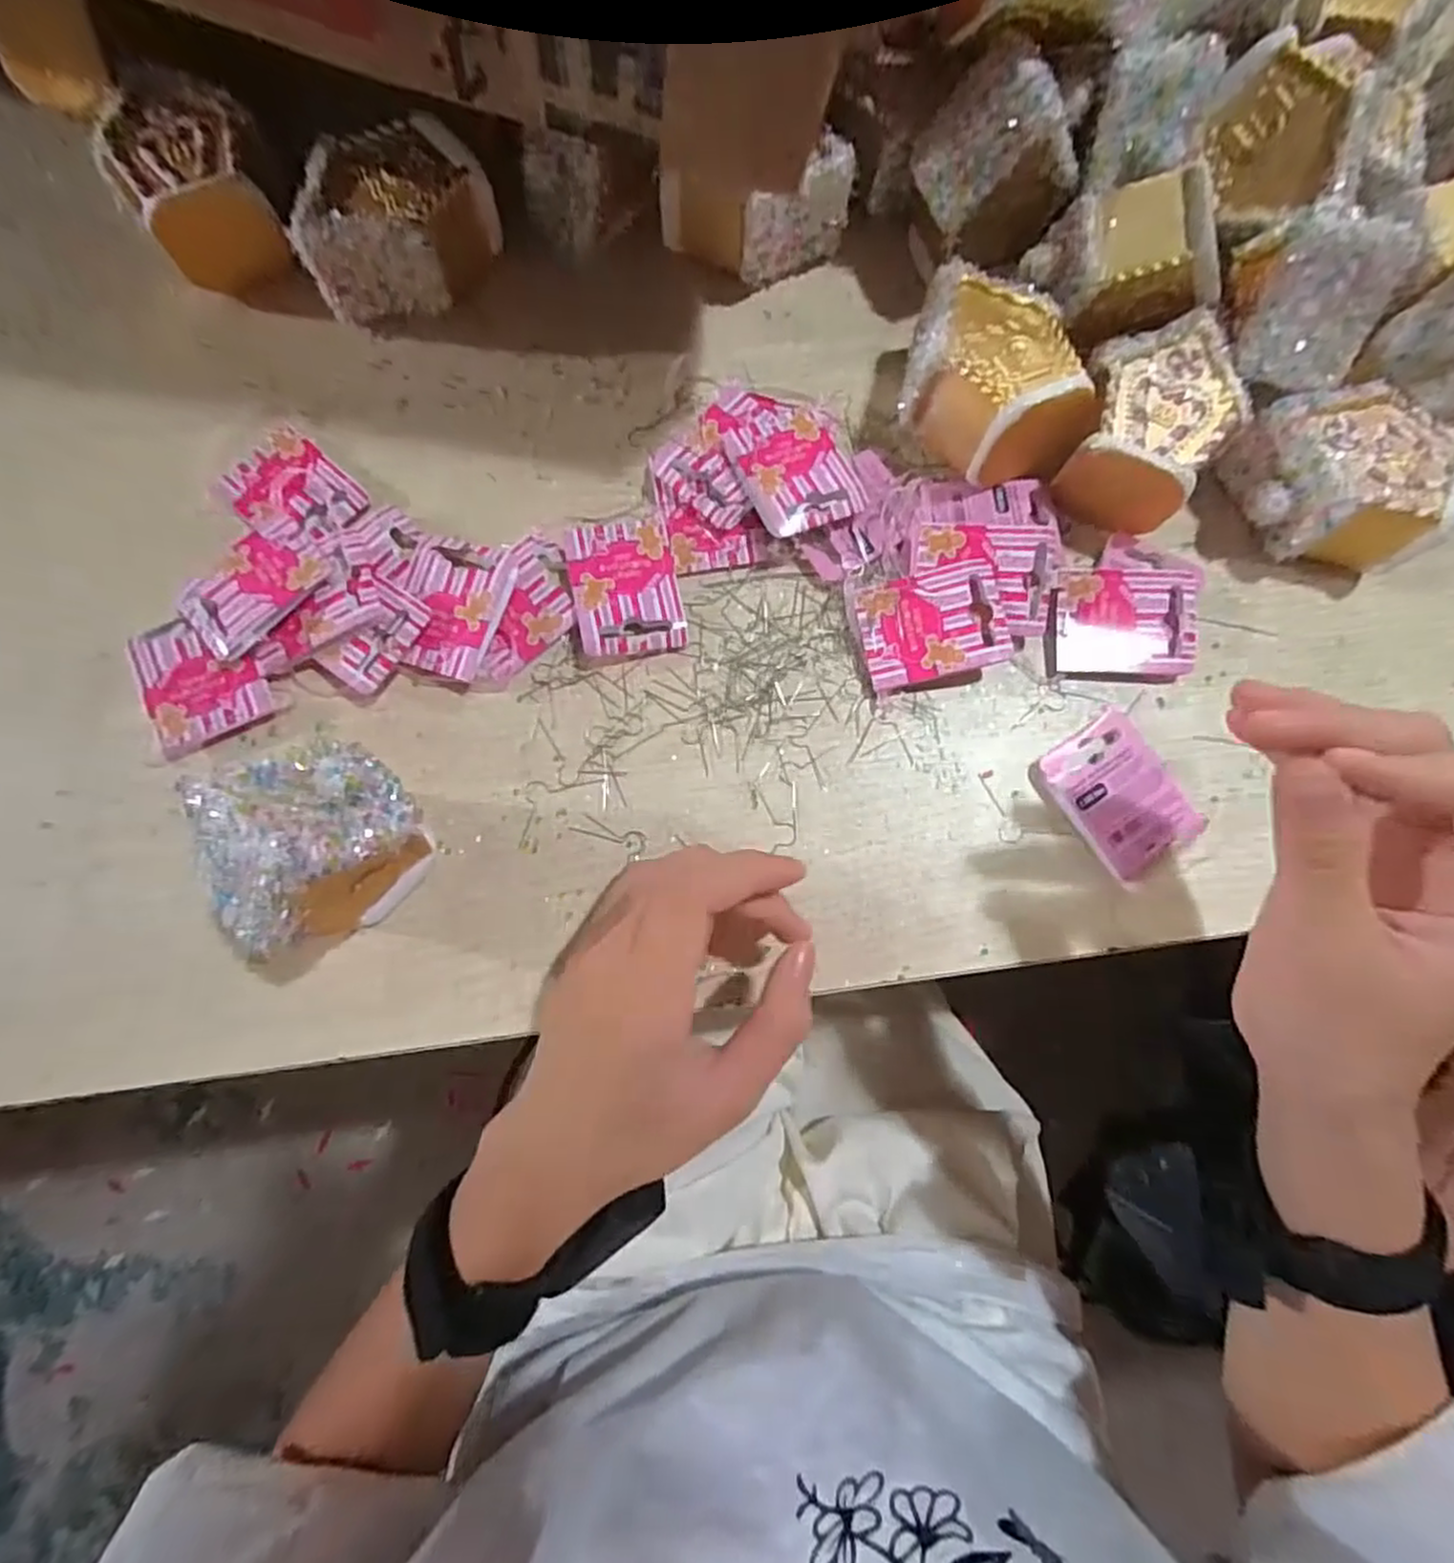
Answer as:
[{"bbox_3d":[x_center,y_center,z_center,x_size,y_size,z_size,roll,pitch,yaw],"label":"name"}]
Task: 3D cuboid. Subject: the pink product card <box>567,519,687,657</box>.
[{"bbox_3d":[-0.043,-0.083,0.316,0.044,0.012,0.058,-10,80,-2],"label":"pink product card"}]

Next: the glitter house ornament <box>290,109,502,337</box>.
[{"bbox_3d":[-0.143,-0.248,0.329,0.070,0.047,0.074,12,80,2],"label":"glitter house ornament"}]

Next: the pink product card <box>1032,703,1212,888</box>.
[{"bbox_3d":[0.165,0.006,0.306,0.048,0.008,0.062,-33,82,-6],"label":"pink product card"}]

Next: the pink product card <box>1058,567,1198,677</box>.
[{"bbox_3d":[0.174,-0.070,0.317,0.060,0.005,0.045,1,96,4],"label":"pink product card"}]

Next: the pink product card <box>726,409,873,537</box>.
[{"bbox_3d":[0.030,-0.137,0.320,0.047,0.007,0.061,-21,74,-11],"label":"pink product card"}]

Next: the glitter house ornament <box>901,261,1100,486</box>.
[{"bbox_3d":[0.110,-0.174,0.315,0.068,0.044,0.087,-19,80,-4],"label":"glitter house ornament"}]

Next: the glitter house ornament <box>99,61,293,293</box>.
[{"bbox_3d":[-0.236,-0.268,0.331,0.062,0.044,0.082,-29,81,-6],"label":"glitter house ornament"}]

